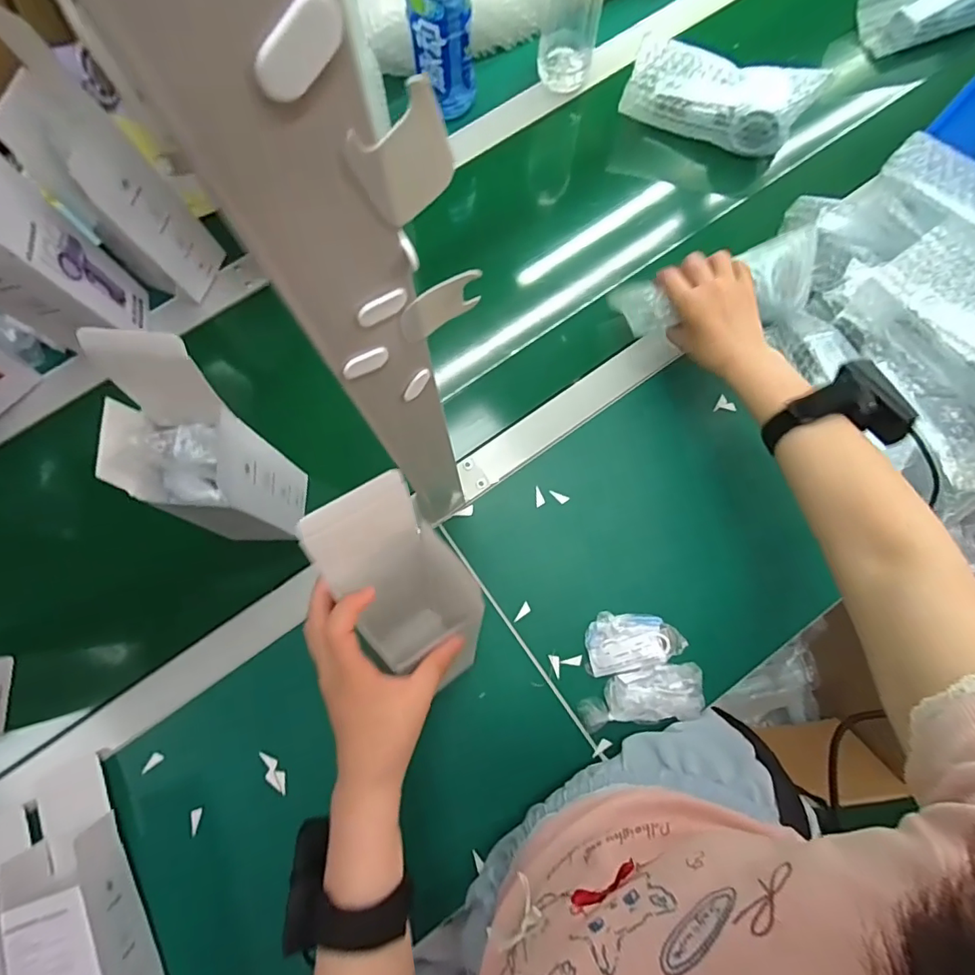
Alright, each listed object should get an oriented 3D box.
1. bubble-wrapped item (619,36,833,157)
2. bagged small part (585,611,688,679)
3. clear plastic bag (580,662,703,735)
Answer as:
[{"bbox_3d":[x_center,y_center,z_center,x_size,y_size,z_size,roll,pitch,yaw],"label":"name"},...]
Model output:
[{"bbox_3d":[0.262,-0.449,0.589,0.197,0.075,0.039,18,79,3],"label":"bubble-wrapped item"},{"bbox_3d":[0.144,0.149,0.504,0.095,0.018,0.056,-10,80,-3],"label":"bagged small part"},{"bbox_3d":[0.146,0.199,0.483,0.113,0.037,0.048,-10,80,-3],"label":"clear plastic bag"}]

